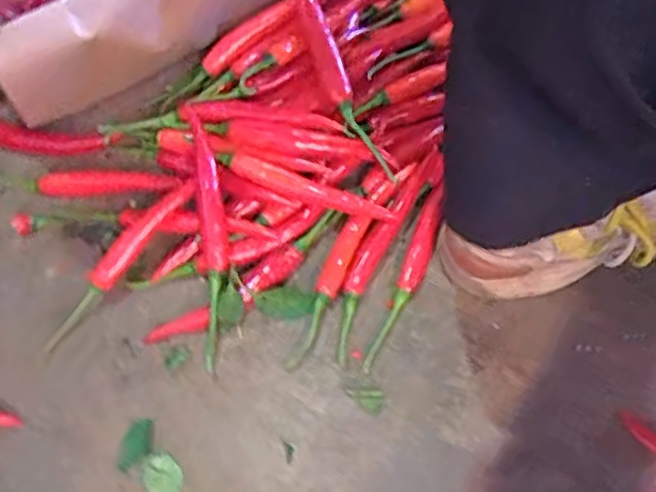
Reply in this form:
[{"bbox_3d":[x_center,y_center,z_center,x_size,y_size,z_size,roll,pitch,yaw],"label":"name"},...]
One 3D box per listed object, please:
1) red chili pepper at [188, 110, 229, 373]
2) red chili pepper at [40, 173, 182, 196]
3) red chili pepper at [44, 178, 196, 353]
[{"bbox_3d":[-0.086,-0.007,0.502,0.023,0.025,0.193,-5,83,1],"label":"red chili pepper"},{"bbox_3d":[-0.178,-0.052,0.550,0.122,0.018,0.020,3,64,5],"label":"red chili pepper"},{"bbox_3d":[-0.159,0.009,0.507,0.023,0.021,0.160,39,86,20],"label":"red chili pepper"}]

